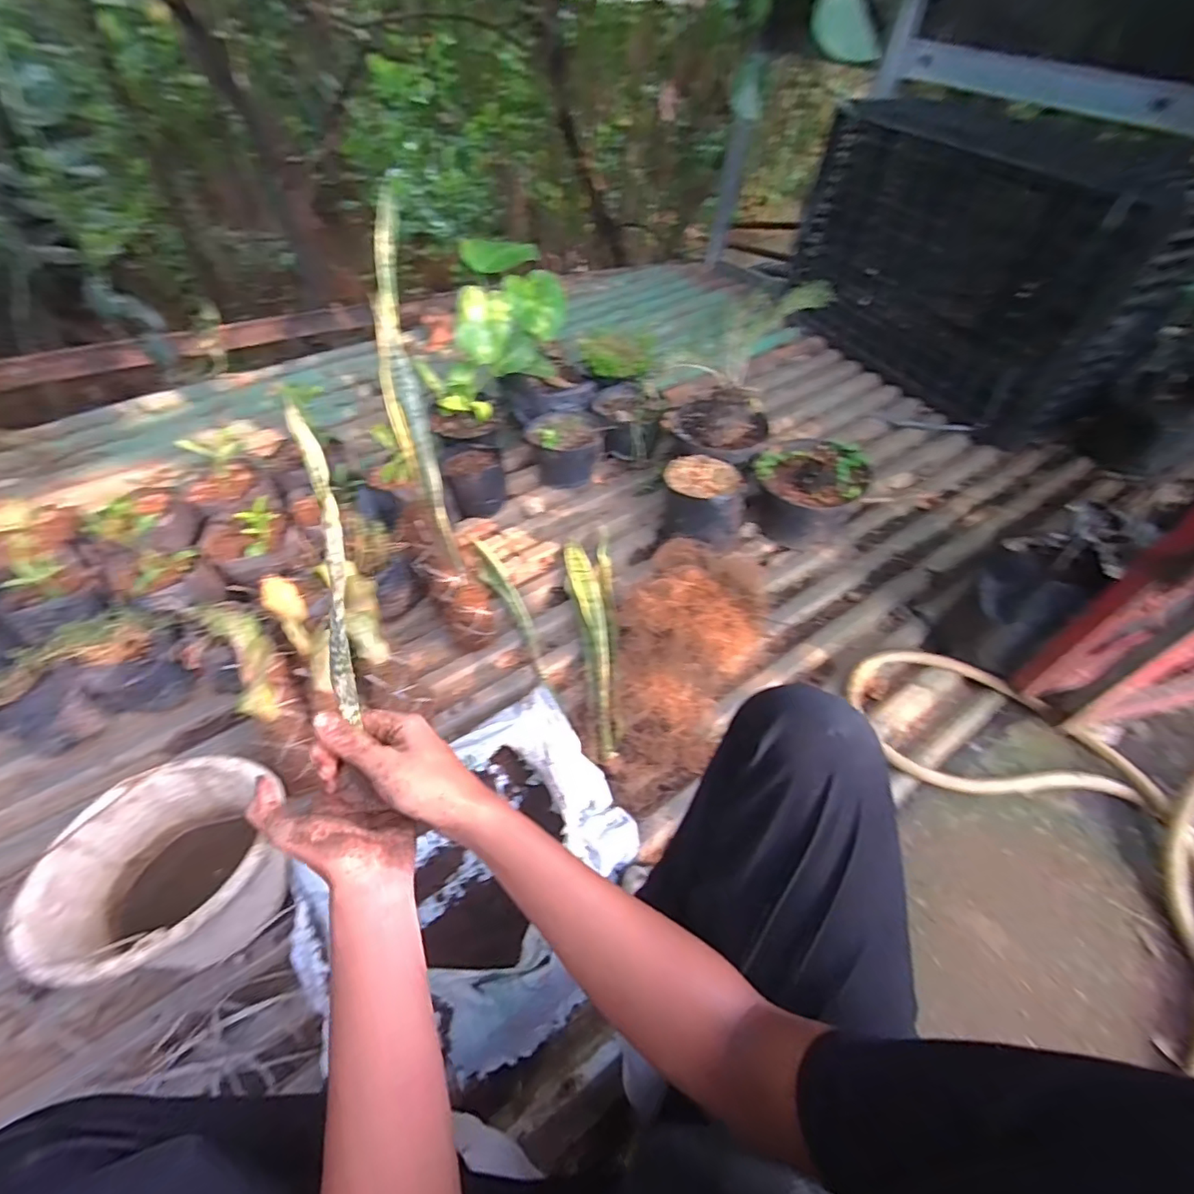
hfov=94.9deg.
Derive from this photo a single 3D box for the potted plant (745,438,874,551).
[{"bbox_3d":[0.438,-0.227,1.160,0.214,0.185,0.222,28,55,16],"label":"potted plant"}]

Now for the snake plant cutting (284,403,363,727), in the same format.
[{"bbox_3d":[-0.184,-0.014,0.379,0.020,0.218,0.013,3,21,-1],"label":"snake plant cutting"}]

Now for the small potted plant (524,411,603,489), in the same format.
[{"bbox_3d":[-0.077,-0.353,1.261,0.161,0.128,0.175,-4,52,-8],"label":"small potted plant"}]

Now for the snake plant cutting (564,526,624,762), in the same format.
[{"bbox_3d":[-0.008,0.065,1.004,0.088,0.049,0.498,0,52,-5],"label":"snake plant cutting"}]

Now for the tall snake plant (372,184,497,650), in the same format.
[{"bbox_3d":[-0.288,-0.245,0.908,0.107,0.704,0.235,-13,13,-12],"label":"tall snake plant"}]

